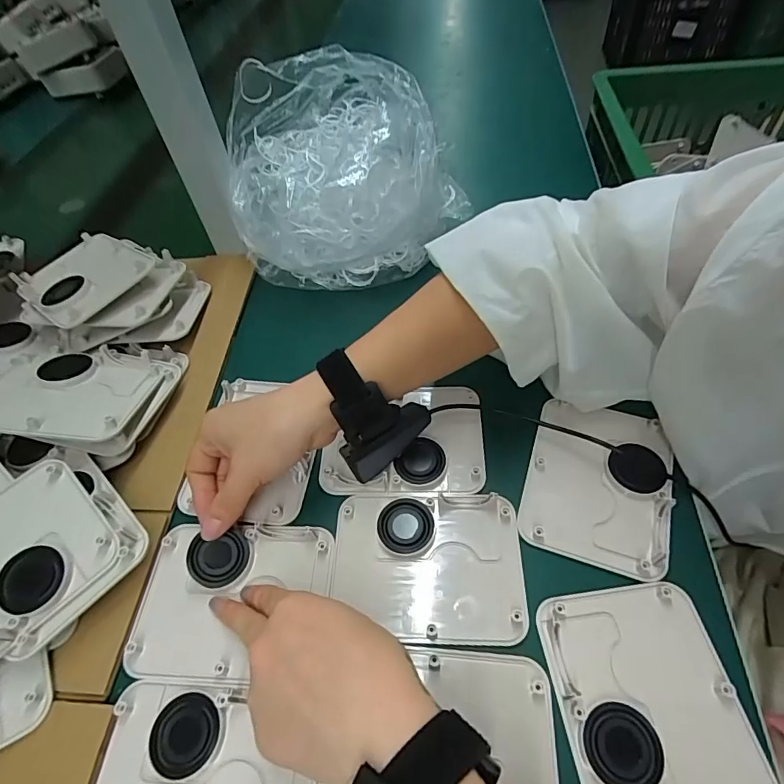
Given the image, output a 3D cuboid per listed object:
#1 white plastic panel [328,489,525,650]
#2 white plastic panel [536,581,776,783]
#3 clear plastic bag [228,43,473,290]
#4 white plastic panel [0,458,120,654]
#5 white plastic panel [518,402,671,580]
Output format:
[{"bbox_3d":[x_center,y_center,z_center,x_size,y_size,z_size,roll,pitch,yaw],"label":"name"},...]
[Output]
[{"bbox_3d":[0.024,0.114,0.315,0.124,0.007,0.096,0,54,4],"label":"white plastic panel"},{"bbox_3d":[0.143,0.175,0.258,0.094,0.008,0.124,-8,54,-2],"label":"white plastic panel"},{"bbox_3d":[-0.057,-0.238,0.494,0.218,0.132,0.245,-16,55,-8],"label":"clear plastic bag"},{"bbox_3d":[-0.249,0.111,0.293,0.098,0.012,0.126,40,67,19],"label":"white plastic panel"},{"bbox_3d":[0.149,0.062,0.338,0.094,0.009,0.121,15,57,14],"label":"white plastic panel"}]

